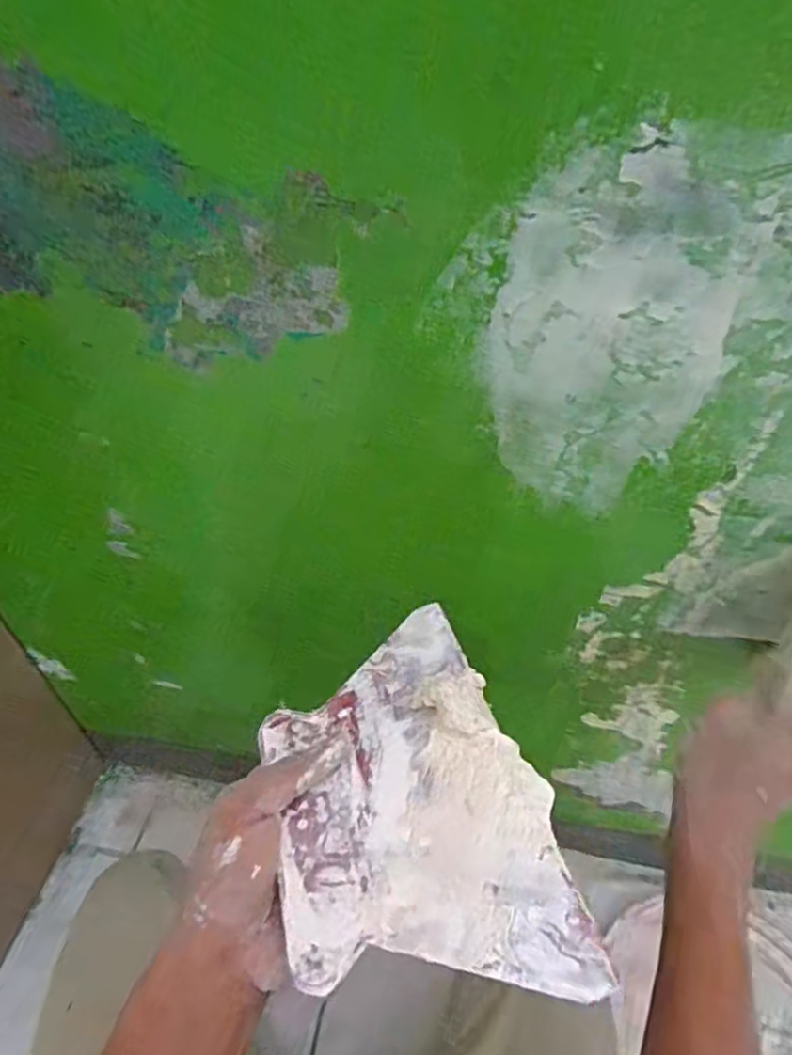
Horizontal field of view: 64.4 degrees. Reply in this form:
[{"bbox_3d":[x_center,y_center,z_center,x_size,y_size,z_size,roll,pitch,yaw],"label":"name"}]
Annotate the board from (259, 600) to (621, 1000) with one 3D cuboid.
[{"bbox_3d":[0.001,0.135,0.325,0.132,0.018,0.205,-18,40,-6],"label":"board"}]

